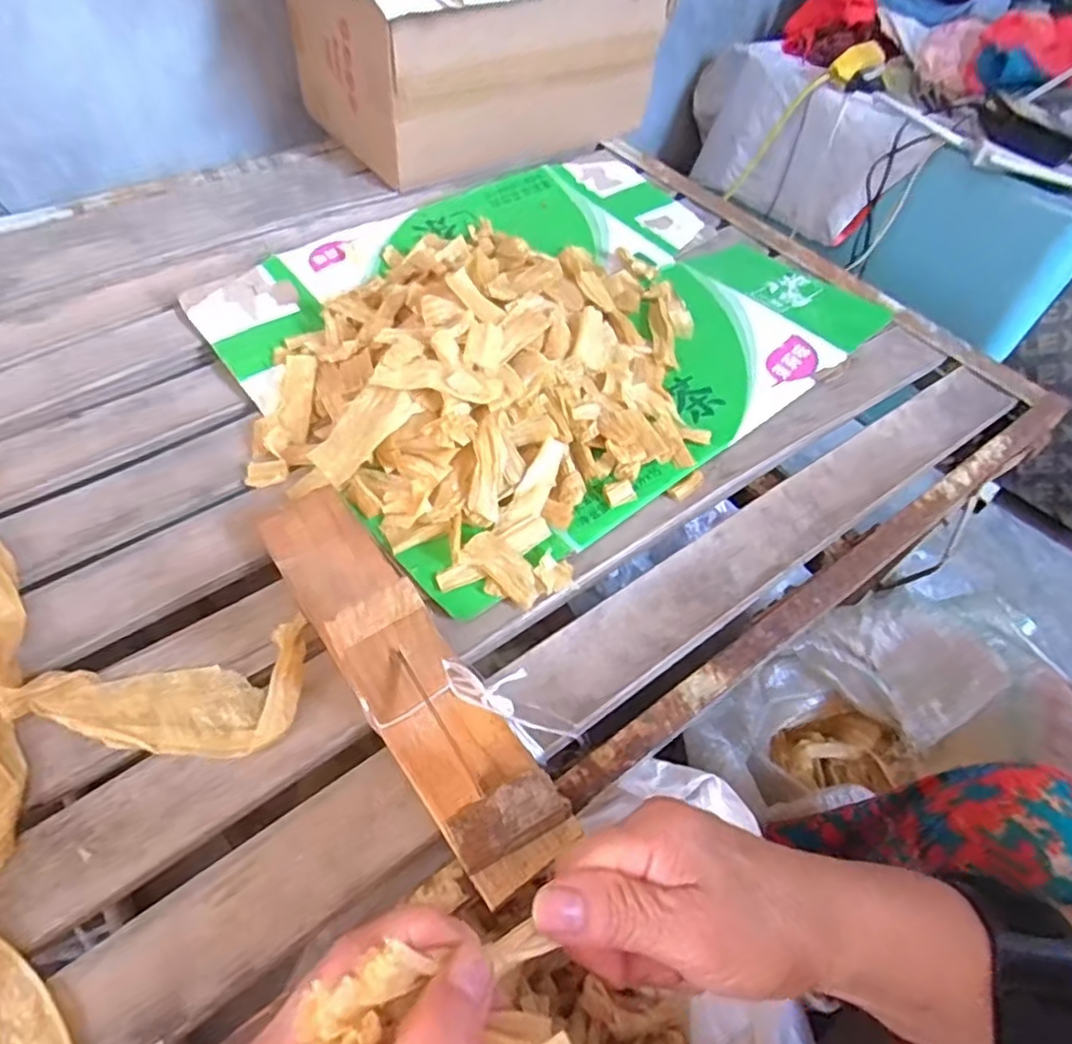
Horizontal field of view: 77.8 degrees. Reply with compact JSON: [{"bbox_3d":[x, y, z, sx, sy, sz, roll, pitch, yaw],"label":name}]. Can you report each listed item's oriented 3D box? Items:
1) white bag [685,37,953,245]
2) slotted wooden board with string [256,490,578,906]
[{"bbox_3d":[0.419,-0.590,1.068,0.074,0.189,0.371,-22,58,-23],"label":"white bag"},{"bbox_3d":[-0.079,0.056,0.358,0.068,0.118,0.273,-28,60,-27],"label":"slotted wooden board with string"}]

